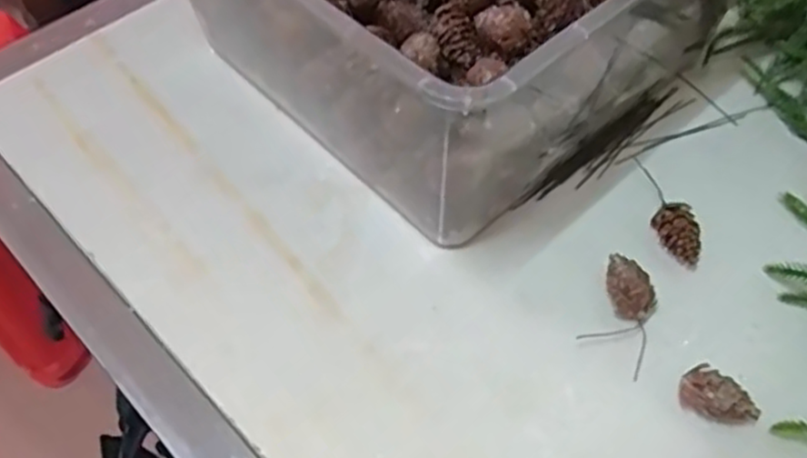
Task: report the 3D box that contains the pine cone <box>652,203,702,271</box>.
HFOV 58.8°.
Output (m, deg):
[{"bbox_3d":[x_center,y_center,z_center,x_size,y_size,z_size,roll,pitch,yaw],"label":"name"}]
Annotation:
[{"bbox_3d":[0.153,0.005,0.399,0.020,0.020,0.032,-13,56,-7],"label":"pine cone"}]

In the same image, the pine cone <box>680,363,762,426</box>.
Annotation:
[{"bbox_3d":[0.150,0.083,0.342,0.035,0.021,0.021,35,63,23],"label":"pine cone"}]

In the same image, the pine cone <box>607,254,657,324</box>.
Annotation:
[{"bbox_3d":[0.118,0.030,0.378,0.019,0.019,0.038,-14,56,-8],"label":"pine cone"}]

